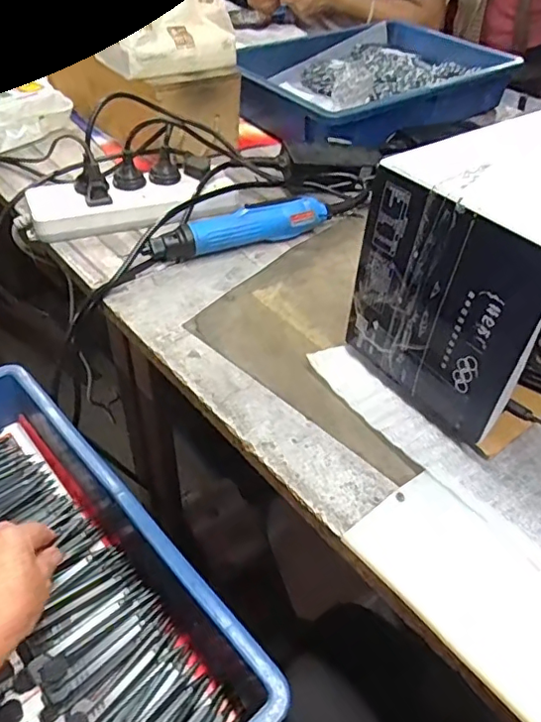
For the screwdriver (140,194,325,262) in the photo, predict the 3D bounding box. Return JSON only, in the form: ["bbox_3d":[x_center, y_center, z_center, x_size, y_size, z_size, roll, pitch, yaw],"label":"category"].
[{"bbox_3d":[-0.034,-0.141,0.600,0.201,0.041,0.031,-17,48,-21],"label":"screwdriver"}]

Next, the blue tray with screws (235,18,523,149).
[{"bbox_3d":[0.165,-0.455,0.907,0.428,0.073,0.307,-31,54,-31],"label":"blue tray with screws"}]

